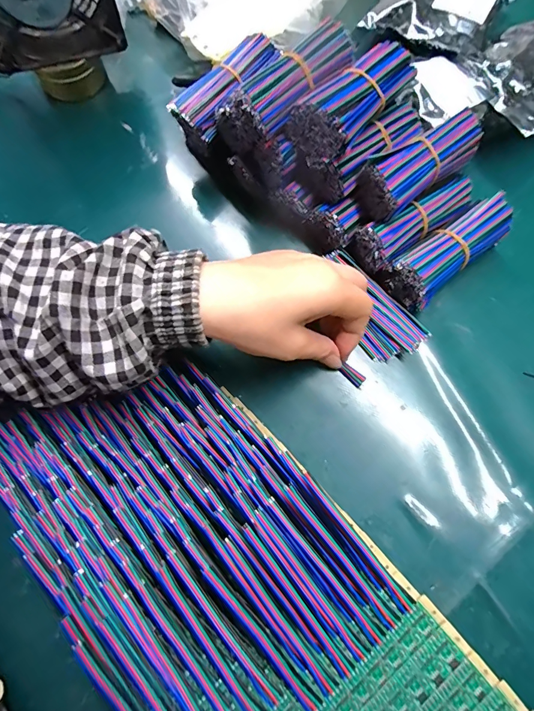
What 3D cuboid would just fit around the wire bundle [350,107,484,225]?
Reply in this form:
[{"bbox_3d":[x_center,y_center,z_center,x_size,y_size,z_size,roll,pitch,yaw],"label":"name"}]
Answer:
[{"bbox_3d":[0.114,-0.144,0.294,0.100,0.036,0.040,-39,76,-11],"label":"wire bundle"}]

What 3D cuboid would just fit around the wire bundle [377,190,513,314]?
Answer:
[{"bbox_3d":[0.142,-0.082,0.307,0.103,0.038,0.040,-39,76,-11],"label":"wire bundle"}]

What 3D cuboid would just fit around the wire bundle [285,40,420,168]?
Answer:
[{"bbox_3d":[0.068,-0.186,0.281,0.106,0.033,0.045,-43,77,-12],"label":"wire bundle"}]

